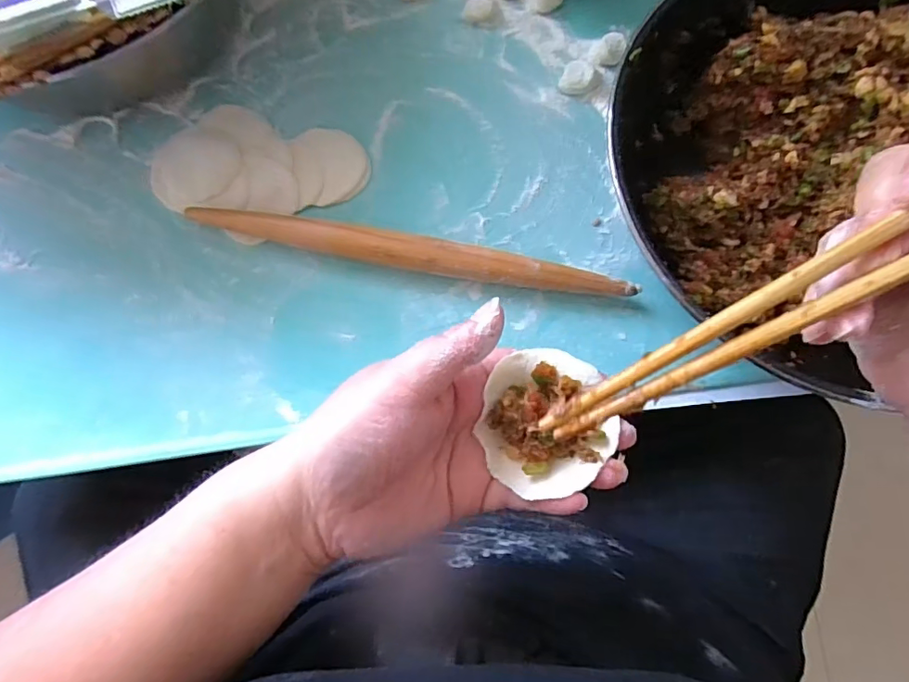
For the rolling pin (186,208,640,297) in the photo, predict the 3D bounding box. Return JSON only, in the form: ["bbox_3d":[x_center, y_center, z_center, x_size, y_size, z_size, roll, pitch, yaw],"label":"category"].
[{"bbox_3d":[-0.031,-0.061,0.377,0.315,0.029,0.024,10,79,1],"label":"rolling pin"}]

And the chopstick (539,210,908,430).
[{"bbox_3d":[0.146,-0.040,0.165,0.269,0.007,0.008,-32,80,11],"label":"chopstick"}]

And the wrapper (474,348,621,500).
[{"bbox_3d":[0.038,0.034,0.222,0.052,0.019,0.058,-23,80,-5],"label":"wrapper"}]

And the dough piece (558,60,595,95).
[{"bbox_3d":[0.099,-0.213,0.418,0.025,0.012,0.027,0,79,-1],"label":"dough piece"}]

